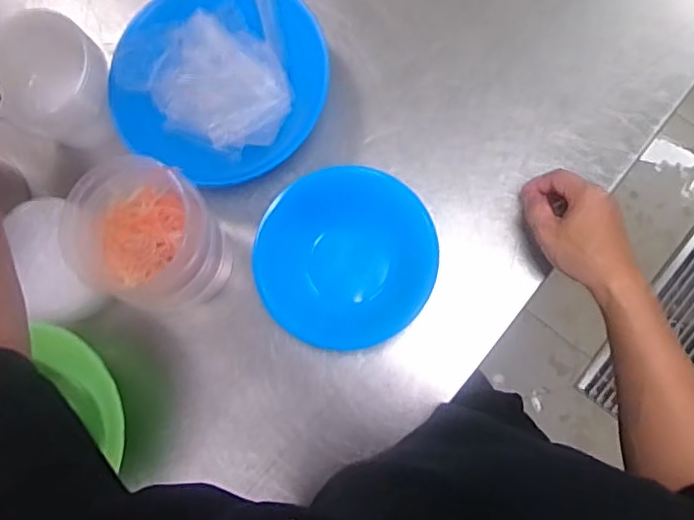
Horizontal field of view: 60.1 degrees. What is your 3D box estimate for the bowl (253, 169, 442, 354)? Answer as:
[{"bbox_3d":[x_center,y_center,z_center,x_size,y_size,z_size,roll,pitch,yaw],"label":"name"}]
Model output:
[{"bbox_3d":[-0.004,-0.003,0.583,0.175,0.044,0.170,-1,81,7],"label":"bowl"}]

